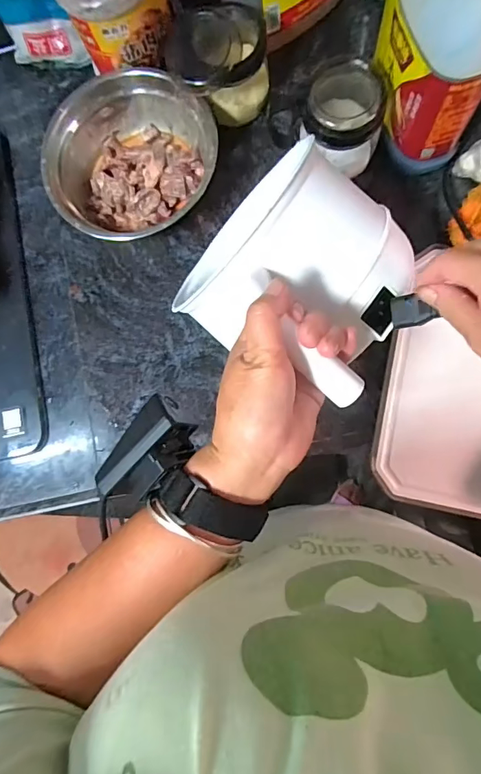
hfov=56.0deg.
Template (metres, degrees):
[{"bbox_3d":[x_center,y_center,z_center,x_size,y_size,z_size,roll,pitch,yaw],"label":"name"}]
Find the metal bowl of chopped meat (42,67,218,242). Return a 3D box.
[{"bbox_3d":[-0.117,-0.245,0.475,0.172,0.078,0.150,-24,81,2],"label":"metal bowl of chopped meat"}]

